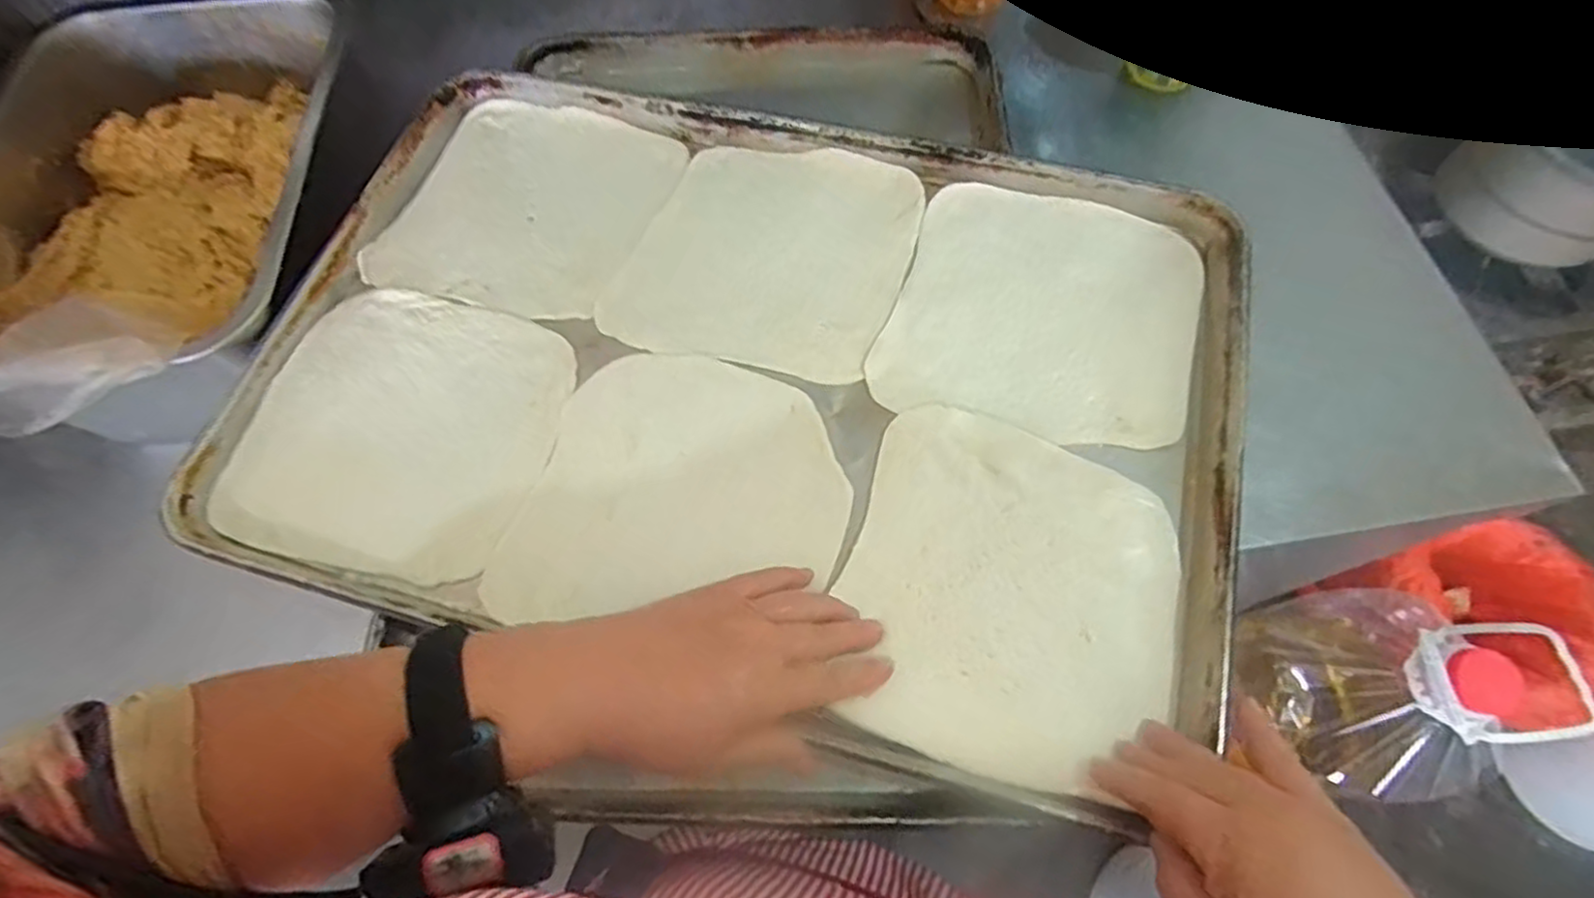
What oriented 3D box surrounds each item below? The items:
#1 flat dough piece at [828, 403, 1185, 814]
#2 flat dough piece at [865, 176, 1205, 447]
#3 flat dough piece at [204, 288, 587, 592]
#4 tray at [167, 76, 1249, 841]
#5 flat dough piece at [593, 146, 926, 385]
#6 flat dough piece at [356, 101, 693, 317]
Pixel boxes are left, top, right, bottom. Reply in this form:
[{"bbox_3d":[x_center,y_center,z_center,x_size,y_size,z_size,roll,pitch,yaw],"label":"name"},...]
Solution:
[{"bbox_3d":[0.121,0.080,0.394,0.181,0.012,0.190,17,69,10],"label":"flat dough piece"},{"bbox_3d":[0.165,-0.092,0.463,0.192,0.004,0.183,16,69,10],"label":"flat dough piece"},{"bbox_3d":[-0.255,-0.016,0.454,0.196,0.007,0.186,11,68,8],"label":"flat dough piece"},{"bbox_3d":[-0.040,-0.054,0.450,0.597,0.027,0.395,13,69,9],"label":"tray"},{"bbox_3d":[-0.021,-0.140,0.498,0.194,0.008,0.185,13,69,8],"label":"flat dough piece"},{"bbox_3d":[-0.203,-0.185,0.530,0.190,0.013,0.187,19,70,11],"label":"flat dough piece"}]

